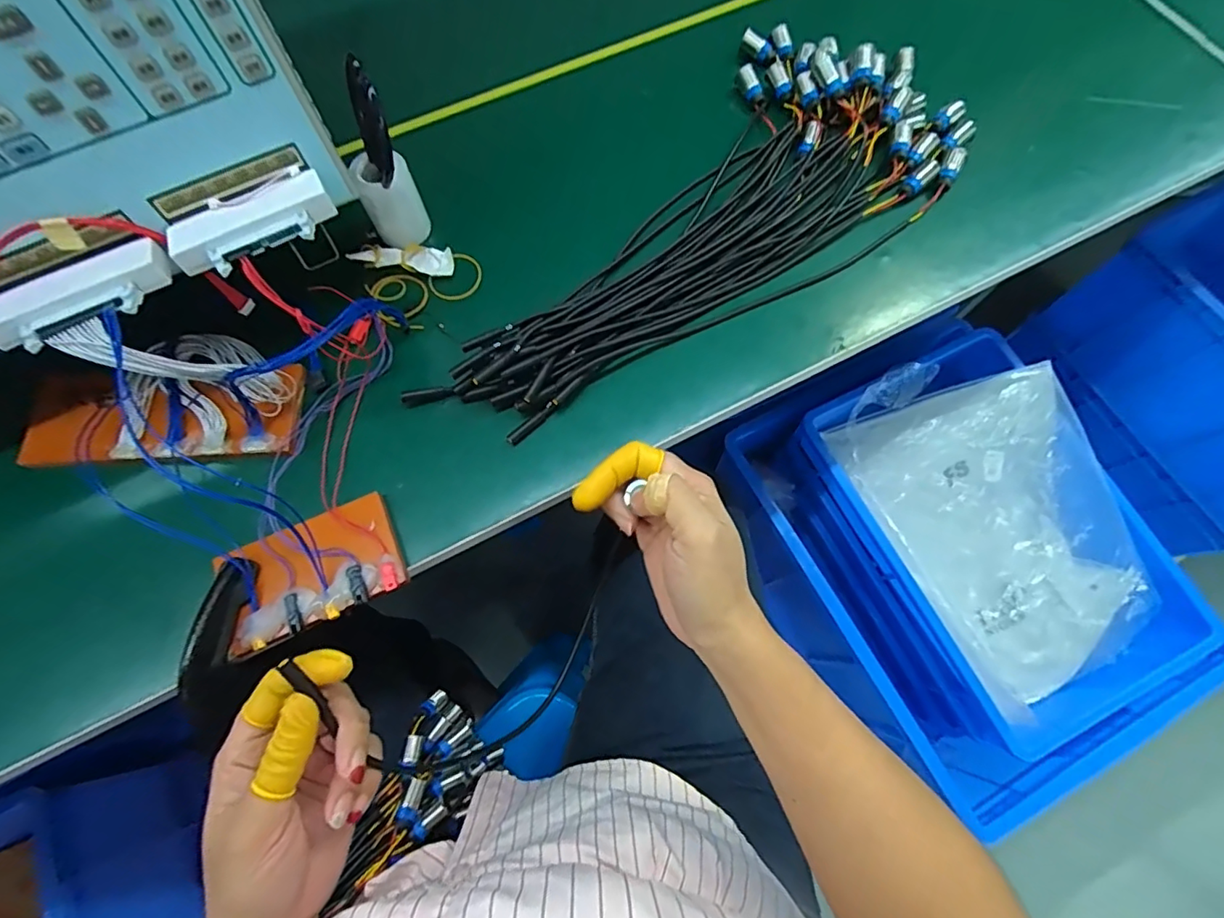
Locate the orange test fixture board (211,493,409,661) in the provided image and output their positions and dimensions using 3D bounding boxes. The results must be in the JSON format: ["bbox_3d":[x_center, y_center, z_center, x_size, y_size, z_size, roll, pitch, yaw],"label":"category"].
[{"bbox_3d":[-0.207,0.078,0.382,0.113,0.020,0.071,-22,73,-7],"label":"orange test fixture board"}]

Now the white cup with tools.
[{"bbox_3d":[-0.182,-0.225,0.427,0.044,0.133,0.066,-19,73,-7],"label":"white cup with tools"}]

